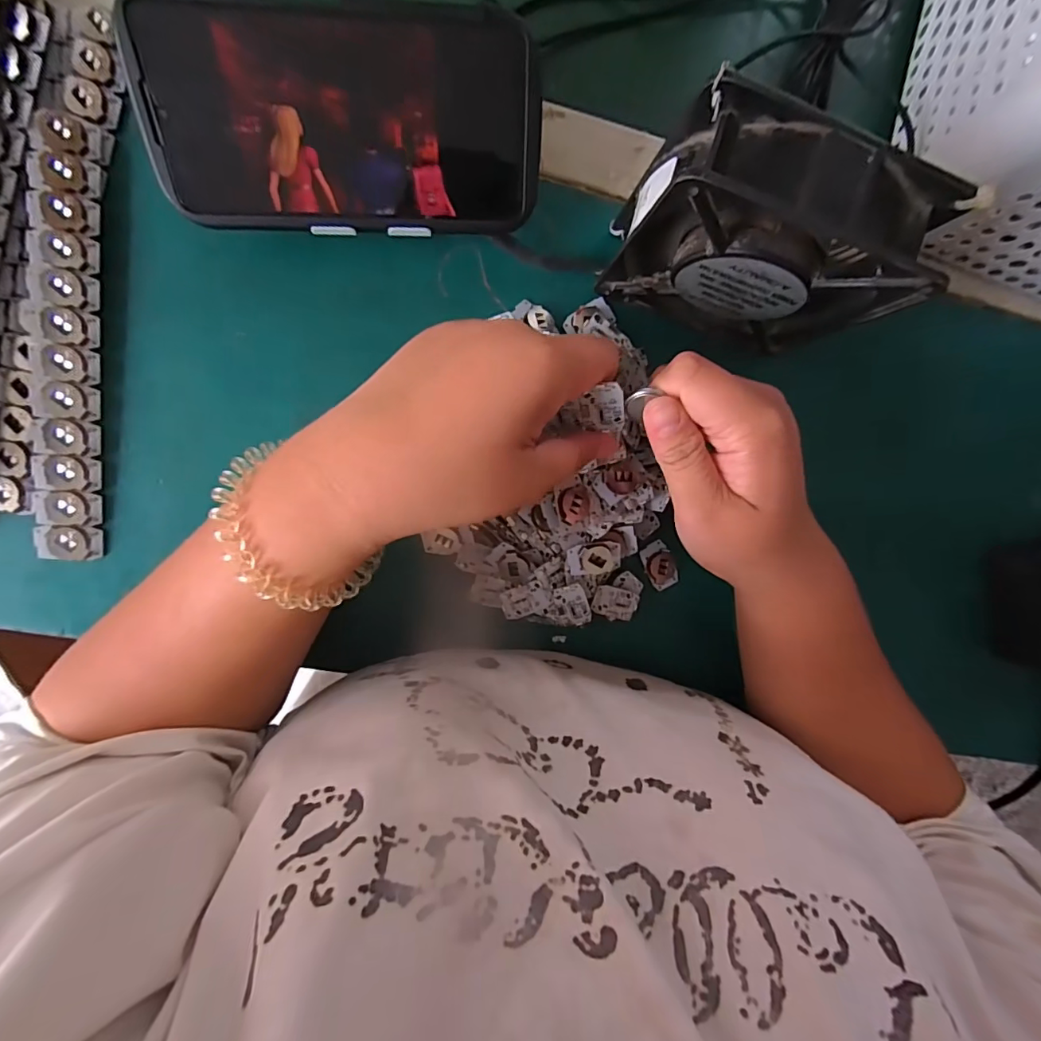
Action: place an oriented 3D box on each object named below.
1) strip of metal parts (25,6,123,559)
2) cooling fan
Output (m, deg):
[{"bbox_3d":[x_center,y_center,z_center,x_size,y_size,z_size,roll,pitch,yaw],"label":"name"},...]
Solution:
[{"bbox_3d":[-0.227,-0.114,0.251,0.032,0.010,0.264,5,94,-9],"label":"strip of metal parts"},{"bbox_3d":[0.112,-0.129,0.242,0.124,0.122,0.039,18,90,-9],"label":"cooling fan"}]

